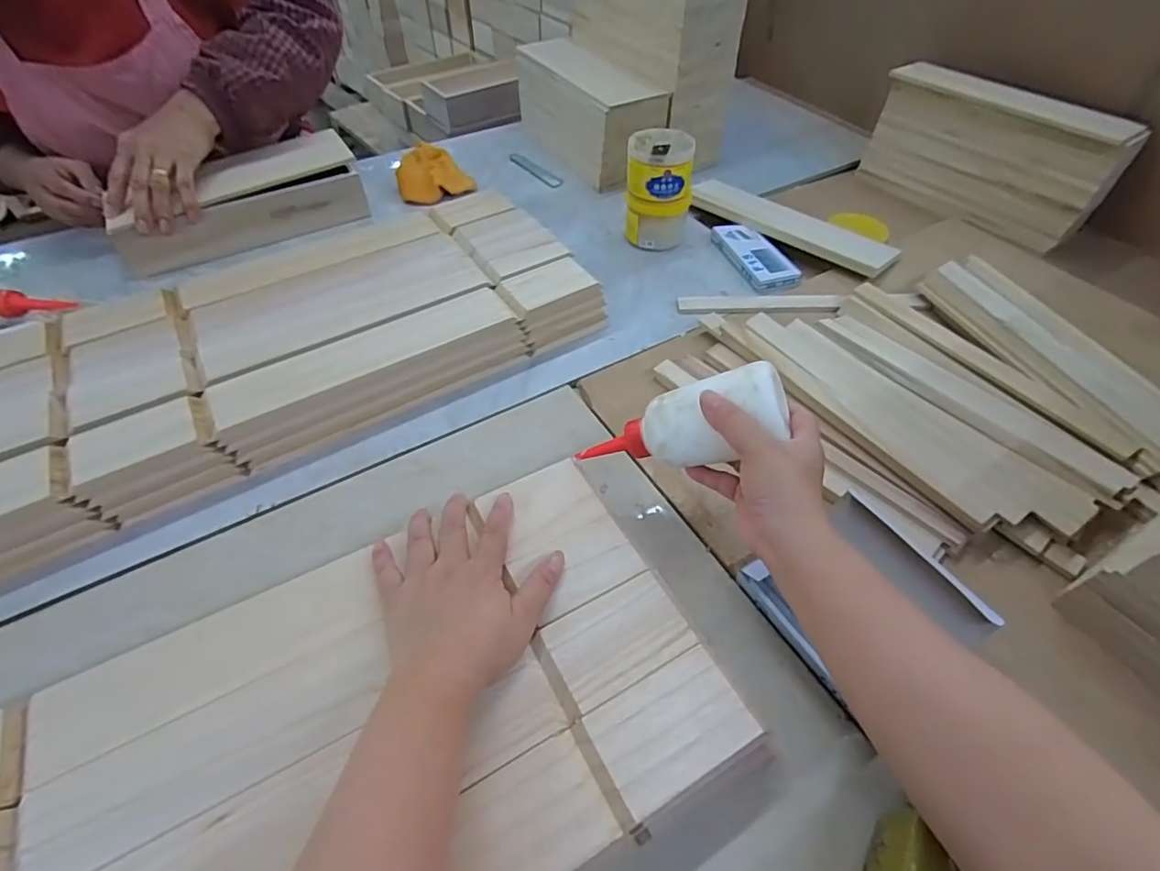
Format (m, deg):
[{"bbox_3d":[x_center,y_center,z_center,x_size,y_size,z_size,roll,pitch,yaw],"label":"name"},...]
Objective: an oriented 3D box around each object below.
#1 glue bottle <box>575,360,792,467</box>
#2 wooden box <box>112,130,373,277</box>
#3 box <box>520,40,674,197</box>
[{"bbox_3d":[0.066,-0.001,0.396,0.154,0.040,0.046,-21,41,32],"label":"glue bottle"},{"bbox_3d":[-0.419,-0.285,0.687,0.289,0.077,0.088,-30,56,-23],"label":"wooden box"},{"bbox_3d":[0.004,-0.500,0.853,0.105,0.121,0.314,-23,54,-18],"label":"box"}]

